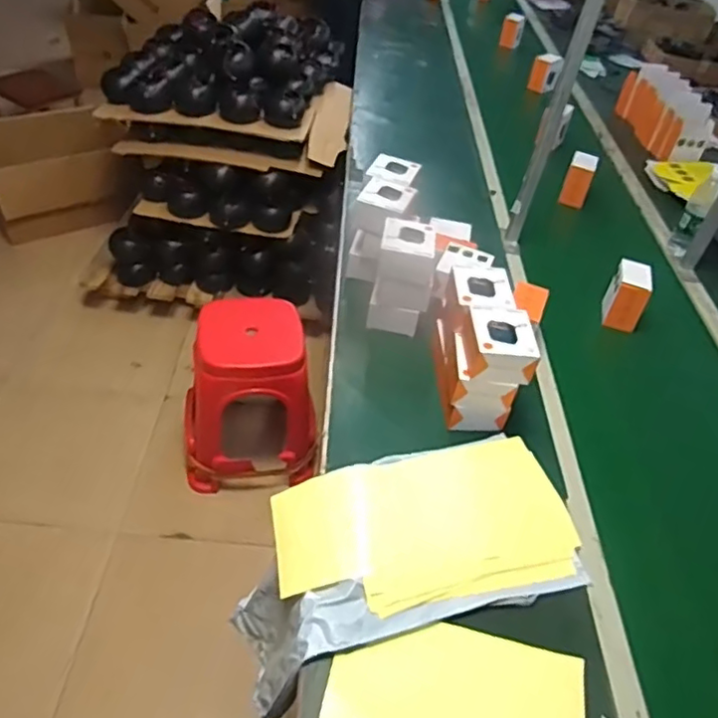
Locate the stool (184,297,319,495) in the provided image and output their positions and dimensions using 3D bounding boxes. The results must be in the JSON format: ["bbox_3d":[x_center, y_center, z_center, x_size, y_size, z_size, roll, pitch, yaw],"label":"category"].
[{"bbox_3d":[-0.302,0.107,1.685,0.346,0.426,0.315,-1,44,-11],"label":"stool"}]

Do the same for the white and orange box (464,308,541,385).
[{"bbox_3d":[0.224,-0.024,0.988,0.105,0.061,0.109,6,43,-4],"label":"white and orange box"}]

